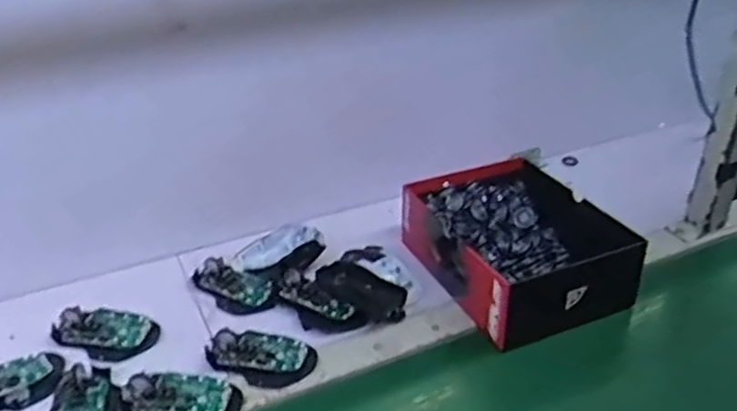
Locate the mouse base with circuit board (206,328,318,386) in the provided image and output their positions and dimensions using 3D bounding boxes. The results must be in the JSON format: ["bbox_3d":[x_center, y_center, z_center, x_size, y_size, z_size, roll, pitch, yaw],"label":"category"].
[{"bbox_3d":[-0.112,0.152,0.711,0.106,0.021,0.065,15,35,21],"label":"mouse base with circuit board"}]

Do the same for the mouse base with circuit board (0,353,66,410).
[{"bbox_3d":[-0.367,0.172,0.674,0.114,0.022,0.063,-21,38,-30],"label":"mouse base with circuit board"}]

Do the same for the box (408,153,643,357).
[{"bbox_3d":[0.173,0.044,0.818,0.183,0.084,0.249,-14,33,-21],"label":"box"}]

